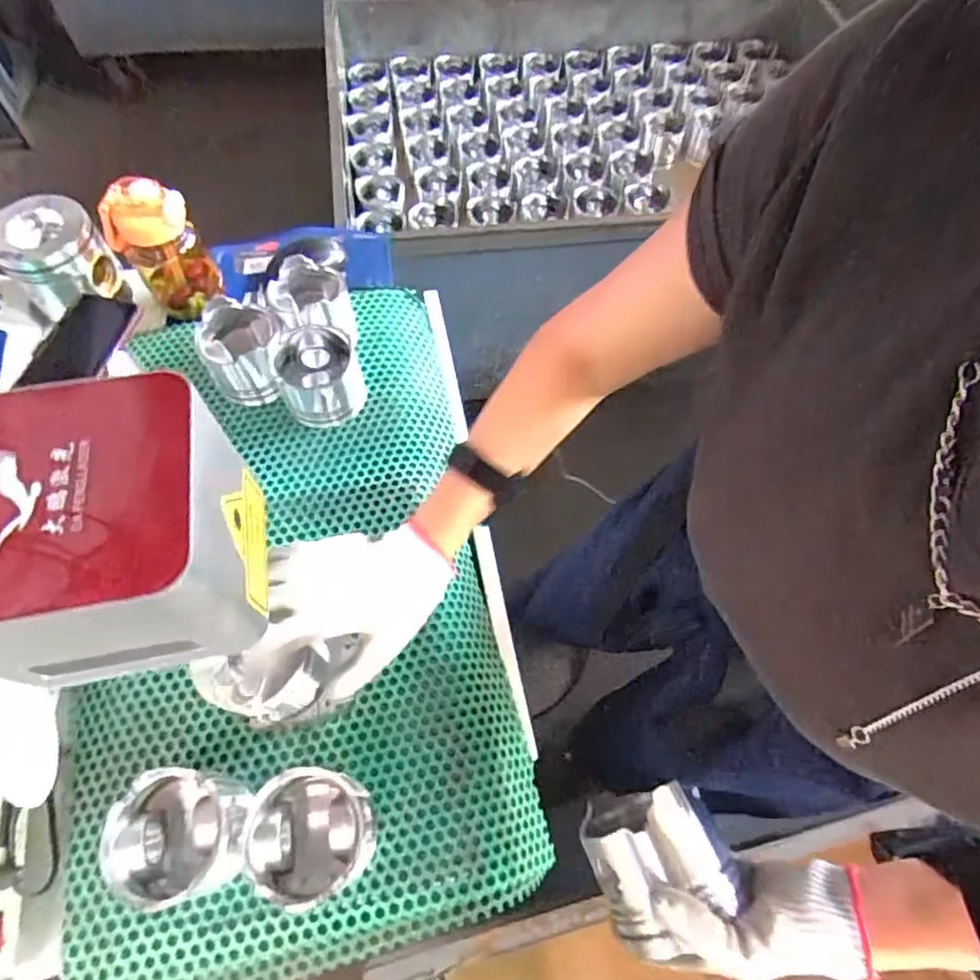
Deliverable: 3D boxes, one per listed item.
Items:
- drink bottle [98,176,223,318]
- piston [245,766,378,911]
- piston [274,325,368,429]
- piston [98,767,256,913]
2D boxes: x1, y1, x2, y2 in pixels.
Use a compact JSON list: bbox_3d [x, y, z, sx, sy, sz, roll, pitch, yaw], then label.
[{"bbox_3d":[-0.400,-0.297,0.752,0.097,0.157,0.079,-32,68,-16],"label":"drink bottle"},{"bbox_3d":[-0.144,0.280,0.502,0.089,0.079,0.087,0,63,-1],"label":"piston"},{"bbox_3d":[-0.197,-0.130,0.715,0.092,0.075,0.097,-17,65,-10],"label":"piston"},{"bbox_3d":[-0.241,0.275,0.497,0.102,0.082,0.094,0,63,-1],"label":"piston"}]

